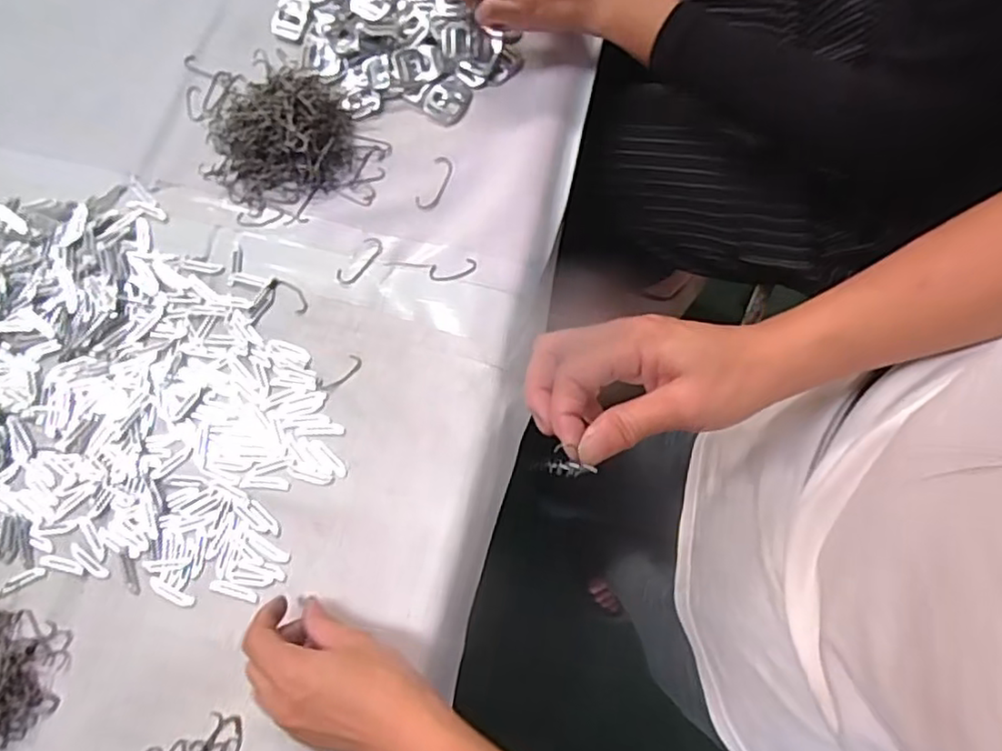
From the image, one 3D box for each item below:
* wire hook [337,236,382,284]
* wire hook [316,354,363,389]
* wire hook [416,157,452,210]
[{"bbox_3d":[-0.109,-0.089,0.506,0.017,0.004,0.044,37,79,8],"label":"wire hook"},{"bbox_3d":[-0.120,-0.002,0.485,0.038,0.004,0.013,-37,79,-8],"label":"wire hook"},{"bbox_3d":[-0.052,-0.154,0.521,0.017,0.004,0.047,23,77,6],"label":"wire hook"}]

